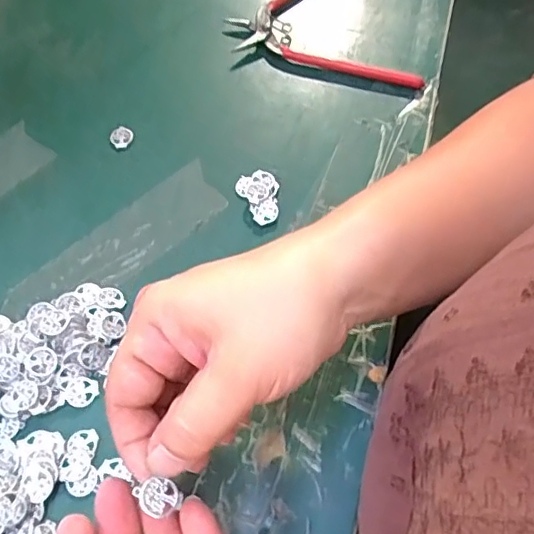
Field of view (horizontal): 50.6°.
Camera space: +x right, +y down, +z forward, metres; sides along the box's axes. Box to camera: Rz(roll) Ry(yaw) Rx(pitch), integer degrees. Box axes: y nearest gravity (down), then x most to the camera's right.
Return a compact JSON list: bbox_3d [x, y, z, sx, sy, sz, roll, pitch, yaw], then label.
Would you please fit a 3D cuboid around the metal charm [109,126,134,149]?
[{"bbox_3d":[-0.098,-0.087,0.377,0.014,0.004,0.015,0,61,0],"label":"metal charm"}]

